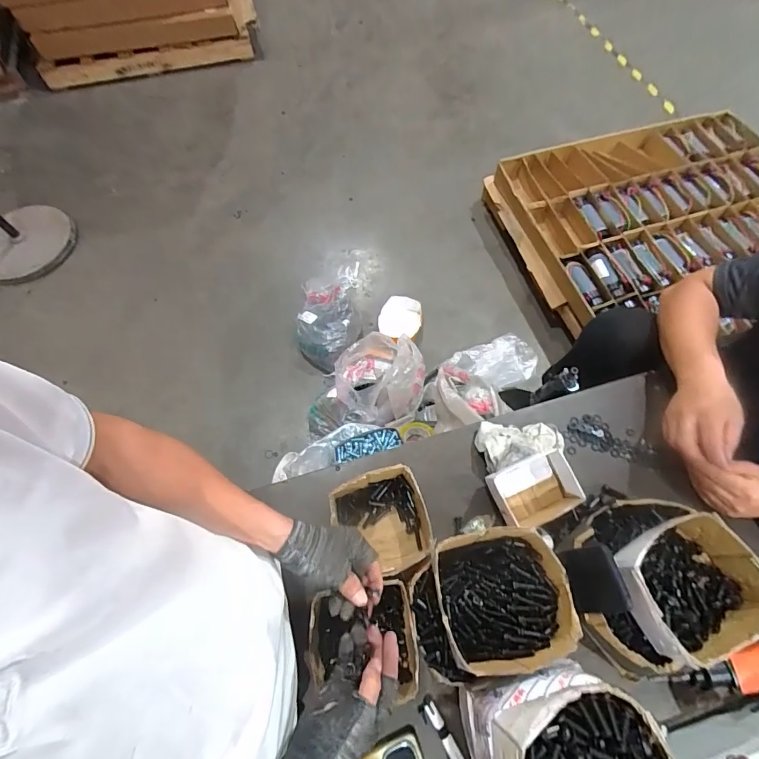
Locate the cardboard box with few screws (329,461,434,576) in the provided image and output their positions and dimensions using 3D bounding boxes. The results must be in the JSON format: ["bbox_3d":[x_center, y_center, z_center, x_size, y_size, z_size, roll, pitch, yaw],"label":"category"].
[{"bbox_3d":[0.006,0.229,0.655,0.141,0.092,0.148,-19,66,-8],"label":"cardboard box with few screws"}]

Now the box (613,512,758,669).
[{"bbox_3d":[0.407,0.269,0.548,0.158,0.071,0.143,-21,66,-8],"label":"box"}]

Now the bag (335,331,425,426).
[{"bbox_3d":[0.006,0.005,1.354,0.266,0.300,0.261,7,65,5],"label":"bag"}]

